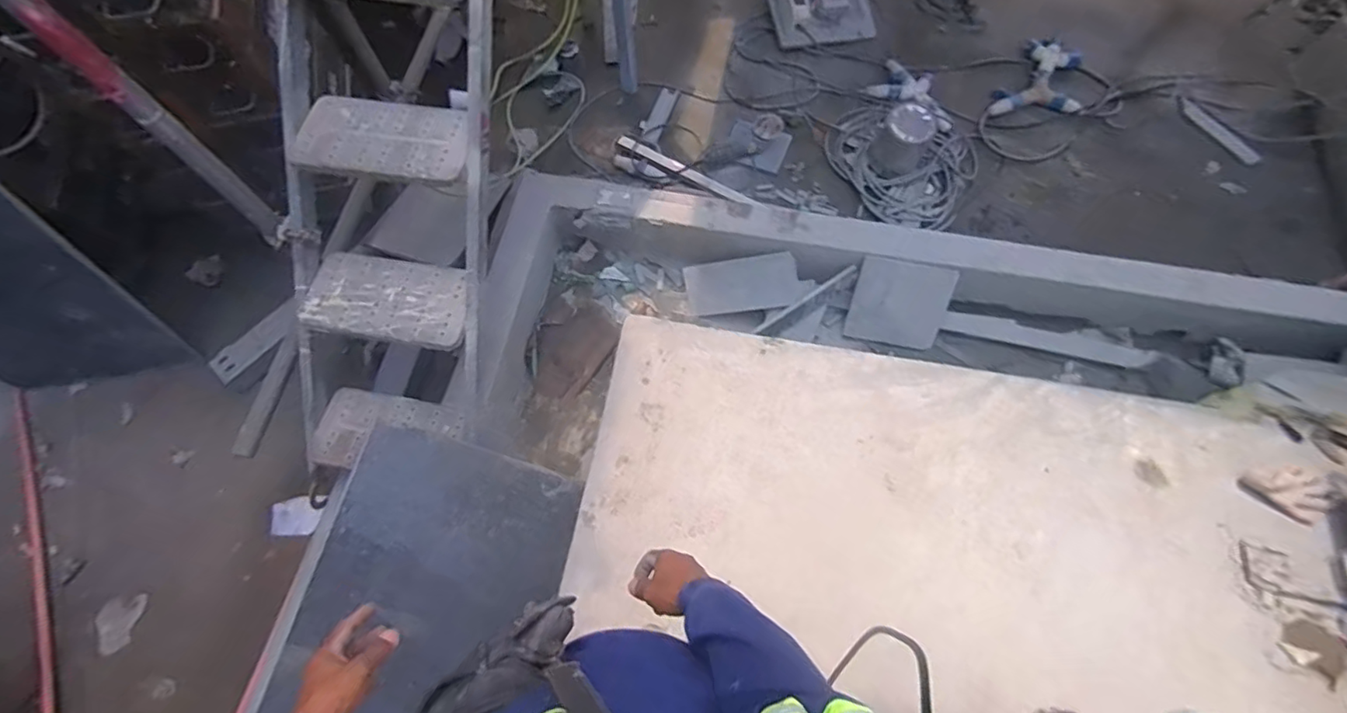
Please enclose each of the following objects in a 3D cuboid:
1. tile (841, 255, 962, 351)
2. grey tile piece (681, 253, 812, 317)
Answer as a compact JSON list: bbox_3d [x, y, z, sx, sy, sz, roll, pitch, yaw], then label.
[{"bbox_3d":[0.678,-0.156,1.757,0.272,0.251,0.020,11,26,5],"label":"tile"},{"bbox_3d":[0.224,-0.219,1.817,0.370,0.019,0.160,-7,107,15],"label":"grey tile piece"}]

